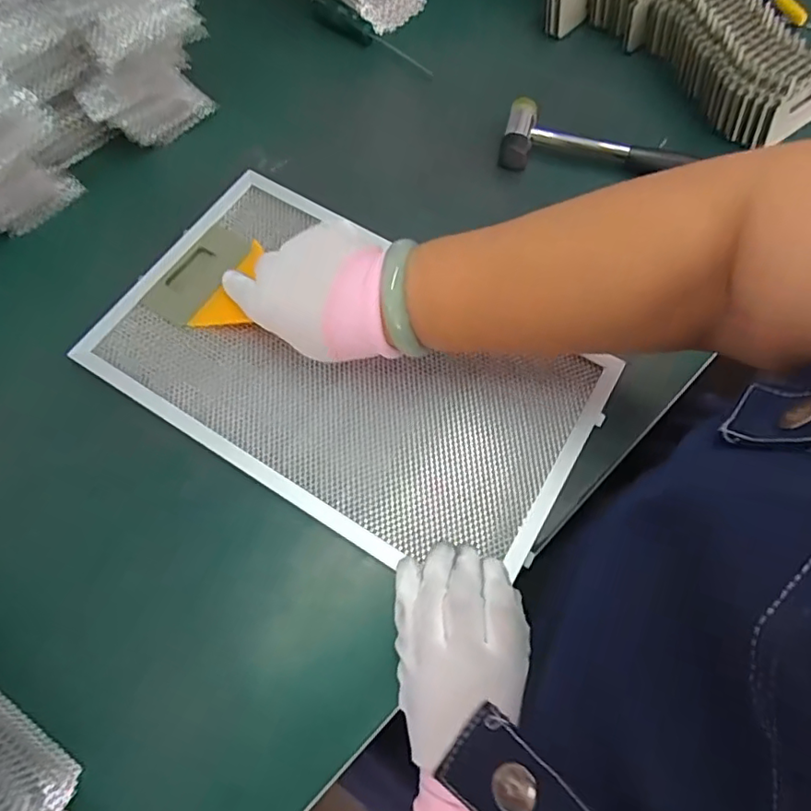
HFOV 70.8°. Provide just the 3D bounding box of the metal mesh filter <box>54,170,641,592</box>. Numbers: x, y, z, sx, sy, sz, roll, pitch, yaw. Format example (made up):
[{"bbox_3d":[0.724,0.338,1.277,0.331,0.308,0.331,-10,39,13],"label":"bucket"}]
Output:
[{"bbox_3d":[-0.040,-0.033,0.407,0.340,0.021,0.207,26,69,9],"label":"metal mesh filter"}]

